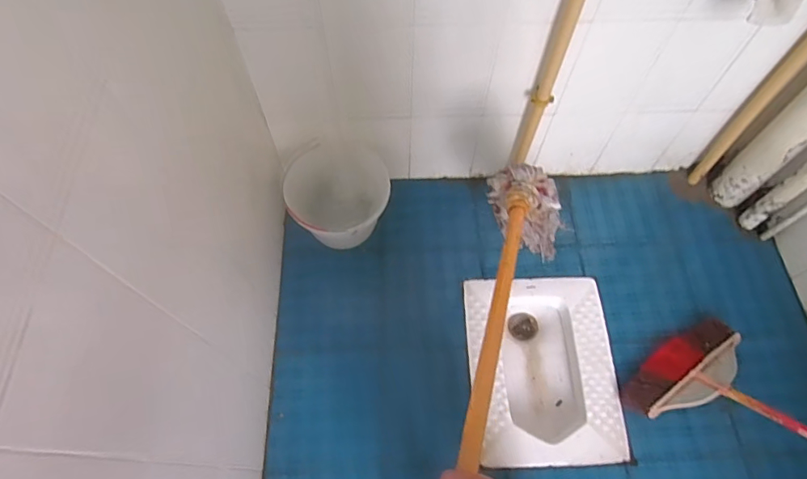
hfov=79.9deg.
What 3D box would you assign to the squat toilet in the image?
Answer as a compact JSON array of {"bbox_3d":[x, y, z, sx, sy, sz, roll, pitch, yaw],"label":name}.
[{"bbox_3d":[0.370,0.363,1.341,0.395,0.163,0.493,-1,64,-1],"label":"squat toilet"}]

